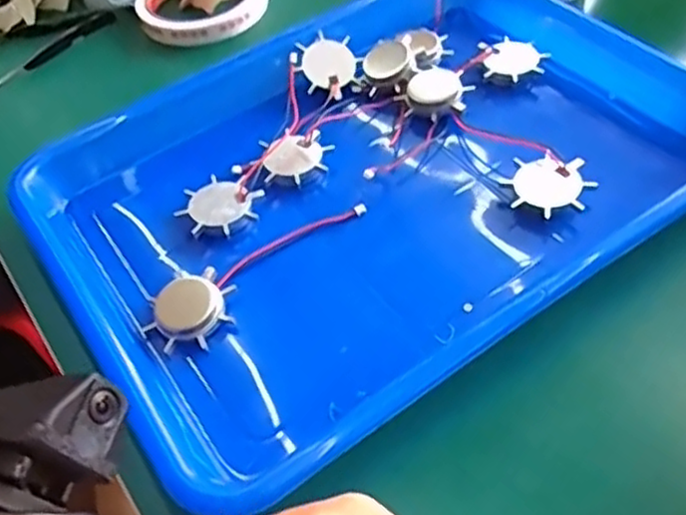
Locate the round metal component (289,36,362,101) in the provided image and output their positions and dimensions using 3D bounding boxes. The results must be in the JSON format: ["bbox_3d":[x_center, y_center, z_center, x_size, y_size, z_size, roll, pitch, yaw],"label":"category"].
[{"bbox_3d":[-0.009,-0.115,0.440,0.041,0.005,0.040,2,73,-8],"label":"round metal component"}]

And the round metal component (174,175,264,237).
[{"bbox_3d":[-0.065,-0.024,0.382,0.041,0.018,0.037,-34,54,-21],"label":"round metal component"}]

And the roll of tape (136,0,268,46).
[{"bbox_3d":[-0.102,-0.187,0.524,0.091,0.021,0.090,-3,49,4],"label":"roll of tape"}]

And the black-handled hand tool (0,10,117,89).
[{"bbox_3d":[-0.207,-0.146,0.508,0.011,0.010,0.106,34,61,30],"label":"black-handled hand tool"}]

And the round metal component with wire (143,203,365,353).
[{"bbox_3d":[-0.045,0.001,0.356,0.037,0.017,0.119,33,60,29],"label":"round metal component with wire"}]

